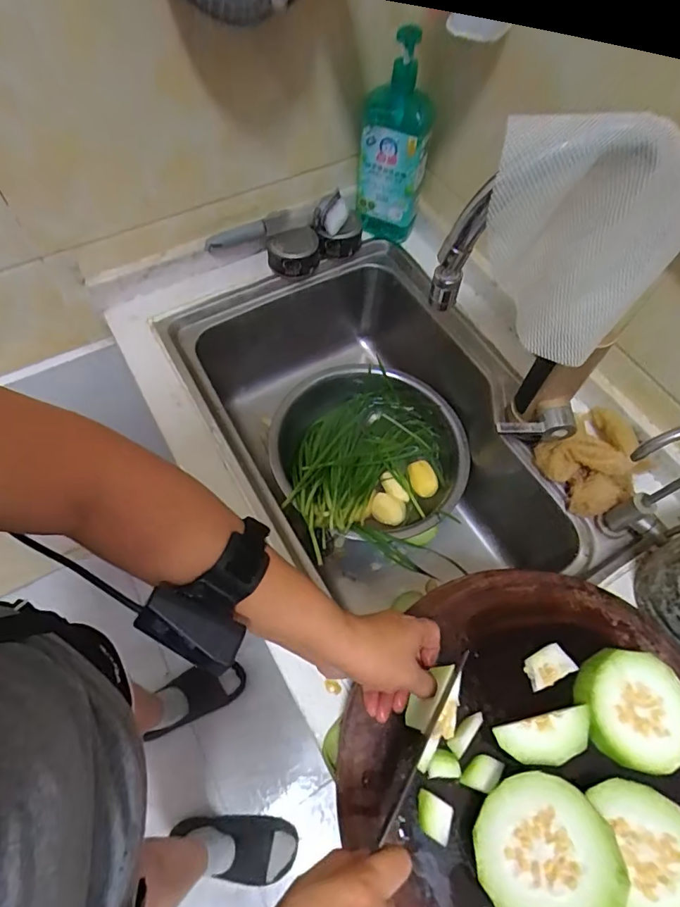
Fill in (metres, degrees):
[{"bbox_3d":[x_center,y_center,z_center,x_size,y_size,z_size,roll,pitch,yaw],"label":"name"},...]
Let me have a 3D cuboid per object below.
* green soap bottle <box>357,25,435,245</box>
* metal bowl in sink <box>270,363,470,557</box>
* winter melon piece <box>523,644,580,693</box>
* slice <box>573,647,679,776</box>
[{"bbox_3d":[0.083,-0.470,0.748,0.100,0.287,0.084,2,63,-2],"label":"green soap bottle"},{"bbox_3d":[0.054,-0.004,0.806,0.305,0.111,0.307,1,63,-2],"label":"metal bowl in sink"},{"bbox_3d":[0.202,0.208,0.470,0.039,0.026,0.029,-27,67,-16],"label":"winter melon piece"},{"bbox_3d":[0.275,0.238,0.452,0.101,0.022,0.098,7,63,1],"label":"slice"}]

